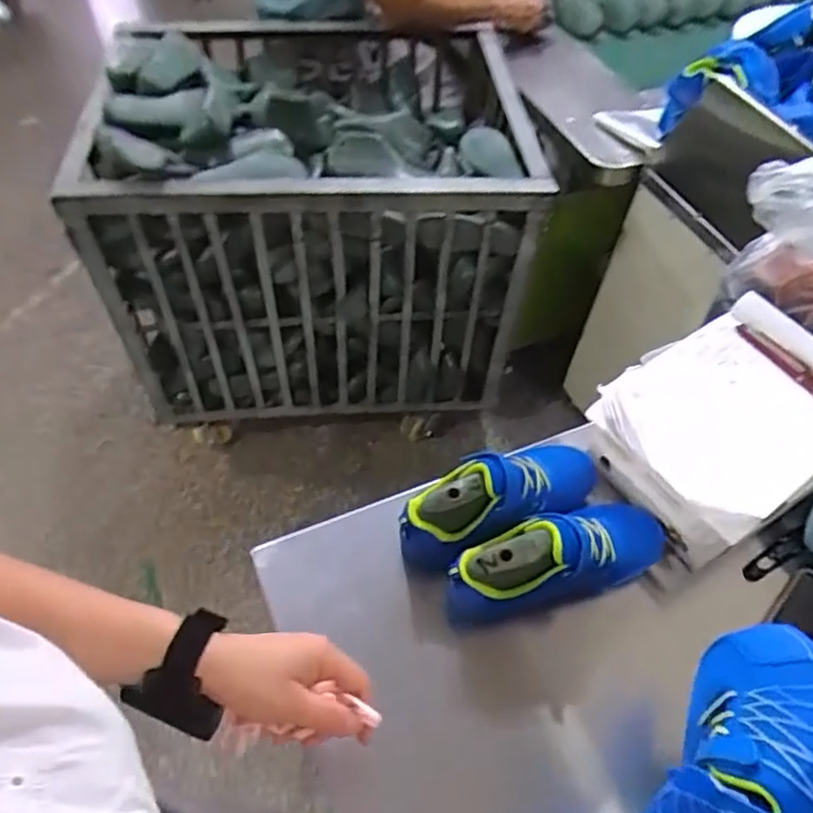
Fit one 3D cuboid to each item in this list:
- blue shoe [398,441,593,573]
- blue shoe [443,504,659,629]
[{"bbox_3d":[0.099,0.088,0.652,0.229,0.085,0.076,-25,58,-20],"label":"blue shoe"},{"bbox_3d":[0.146,0.152,0.630,0.226,0.122,0.078,-16,55,-14],"label":"blue shoe"}]

